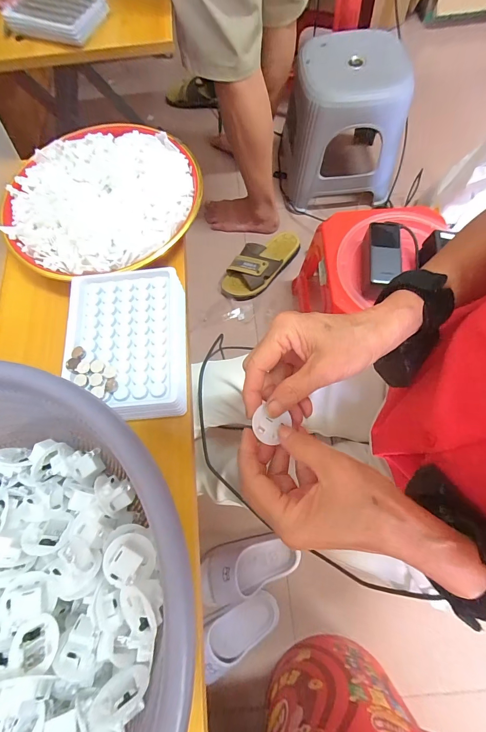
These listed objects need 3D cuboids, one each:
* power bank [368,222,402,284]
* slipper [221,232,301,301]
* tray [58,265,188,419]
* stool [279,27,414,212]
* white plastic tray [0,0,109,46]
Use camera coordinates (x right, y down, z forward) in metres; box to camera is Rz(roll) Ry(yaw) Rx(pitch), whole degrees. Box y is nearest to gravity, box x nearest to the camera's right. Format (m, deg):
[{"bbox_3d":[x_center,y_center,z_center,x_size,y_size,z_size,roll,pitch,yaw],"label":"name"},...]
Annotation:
[{"bbox_3d":[0.252,-0.198,0.578,0.054,0.042,0.136,7,71,5],"label":"power bank"},{"bbox_3d":[0.050,-0.286,0.879,0.115,0.064,0.262,42,77,15],"label":"slipper"},{"bbox_3d":[-0.103,-0.024,0.290,0.103,0.023,0.137,-5,71,1],"label":"tray"},{"bbox_3d":[0.277,-0.681,0.932,0.302,0.348,0.324,-4,71,1],"label":"stool"},{"bbox_3d":[-0.286,-0.536,0.484,0.133,0.033,0.084,15,72,7],"label":"white plastic tray"}]

